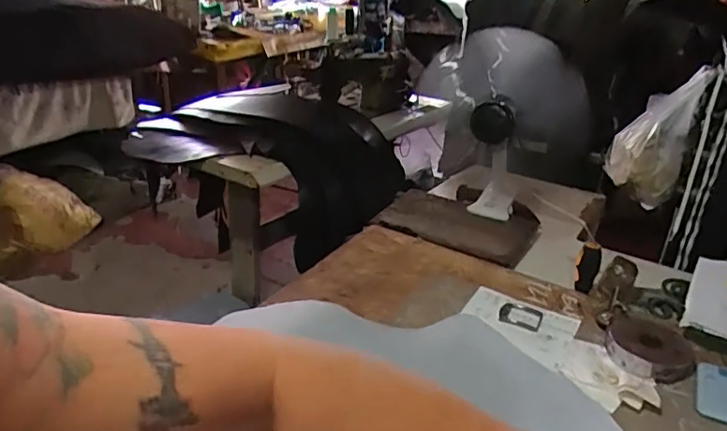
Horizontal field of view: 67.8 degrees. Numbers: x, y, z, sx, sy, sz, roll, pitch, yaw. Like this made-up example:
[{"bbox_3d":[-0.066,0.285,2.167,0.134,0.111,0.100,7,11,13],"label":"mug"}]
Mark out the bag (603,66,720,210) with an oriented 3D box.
[{"bbox_3d":[0.568,-0.150,1.082,0.163,0.252,0.080,18,28,29],"label":"bag"}]

